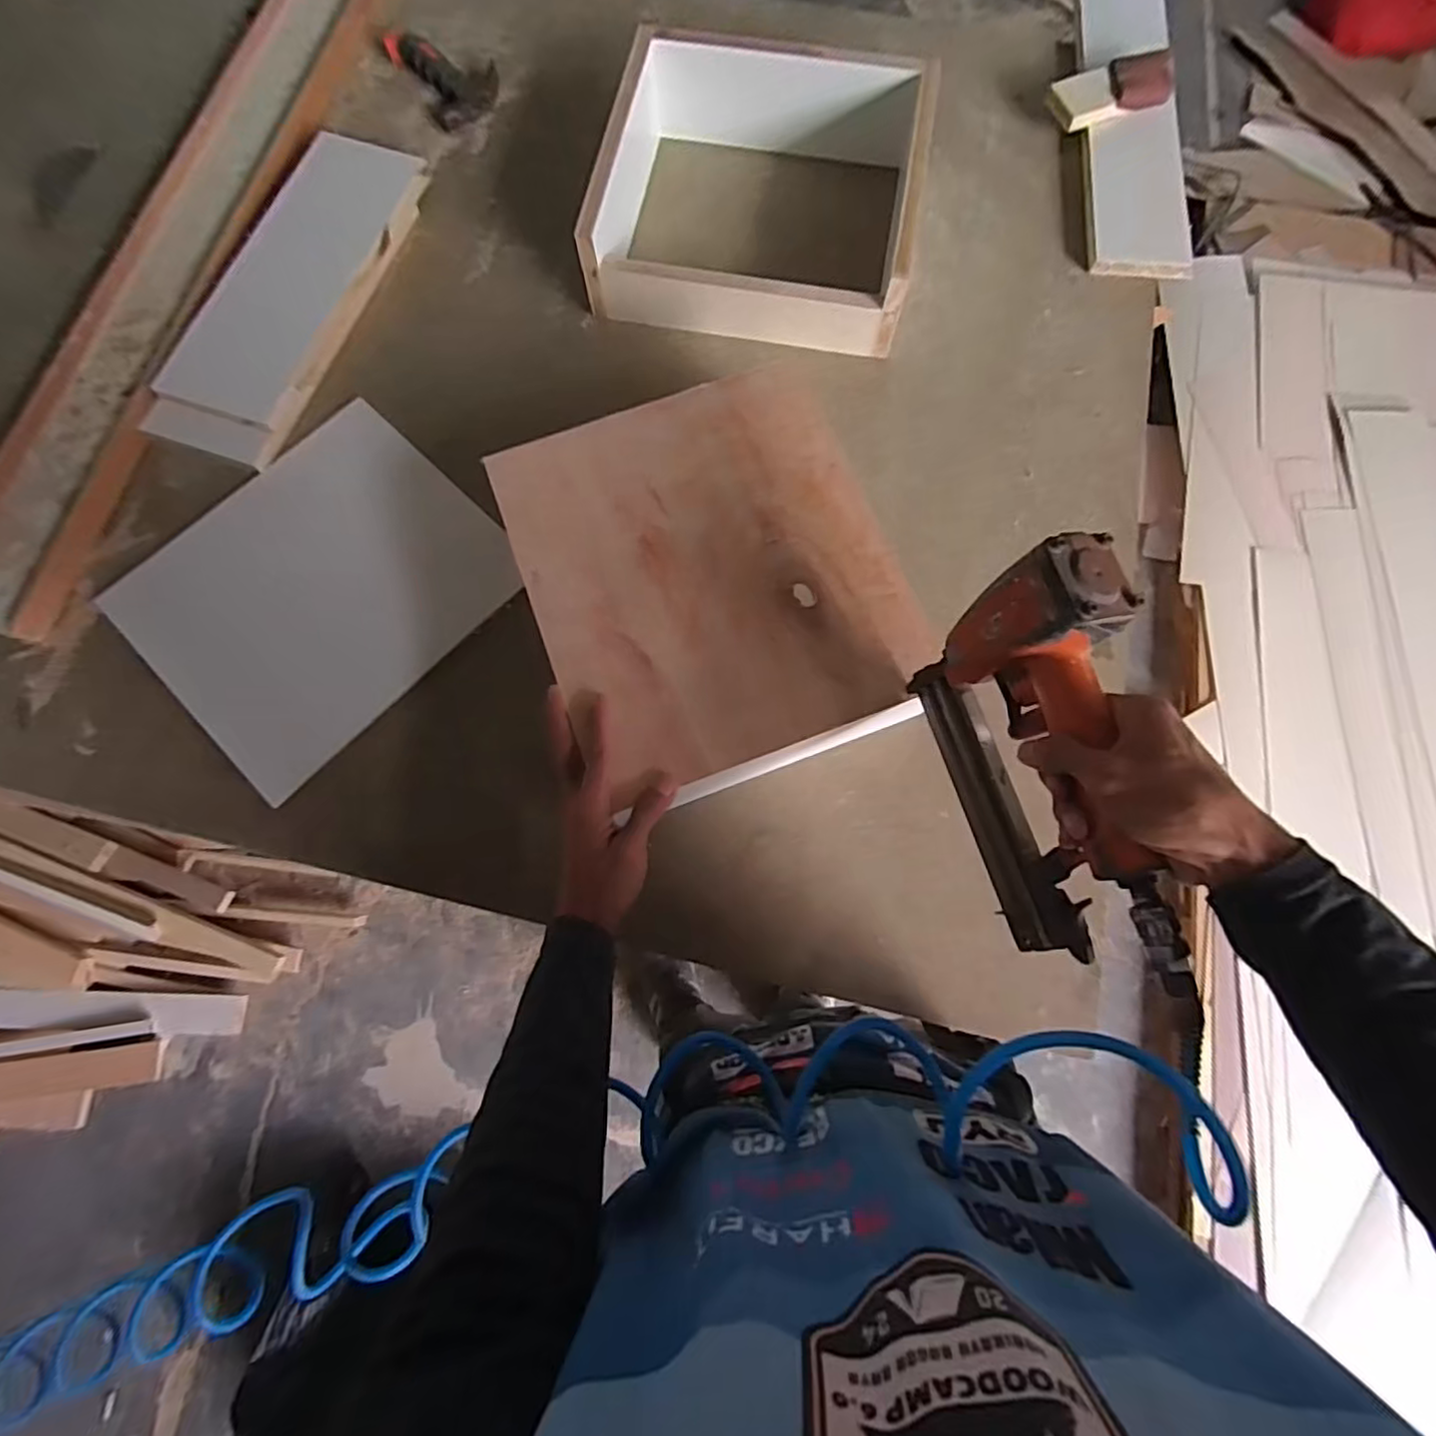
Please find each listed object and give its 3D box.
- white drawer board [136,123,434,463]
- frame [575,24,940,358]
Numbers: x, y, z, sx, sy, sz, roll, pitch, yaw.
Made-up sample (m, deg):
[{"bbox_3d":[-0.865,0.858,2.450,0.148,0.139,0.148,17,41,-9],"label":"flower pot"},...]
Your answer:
[{"bbox_3d":[-0.475,-0.476,0.727,0.158,0.030,0.422,18,77,6],"label":"white drawer board"},{"bbox_3d":[0.047,-0.577,0.726,0.338,0.100,0.316,10,76,4],"label":"frame"}]

